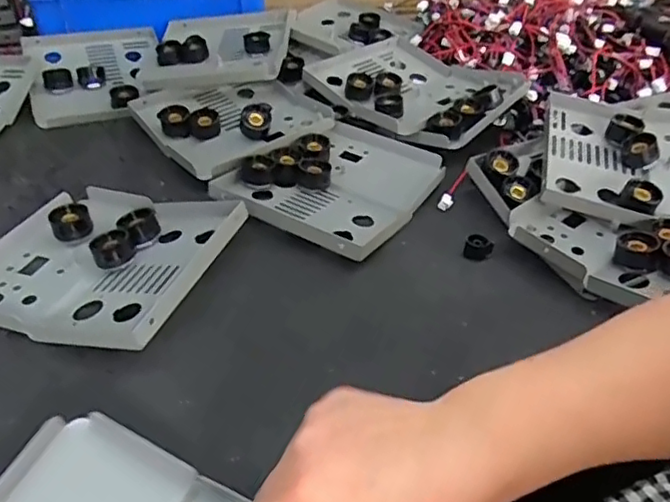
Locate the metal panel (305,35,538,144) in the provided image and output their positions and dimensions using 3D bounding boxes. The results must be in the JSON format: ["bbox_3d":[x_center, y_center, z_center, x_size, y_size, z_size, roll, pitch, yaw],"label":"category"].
[{"bbox_3d":[0.090,-0.191,0.676,0.179,0.033,0.211,-29,49,-34],"label":"metal panel"}]

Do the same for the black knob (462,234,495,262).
[{"bbox_3d":[0.119,-0.003,0.497,0.023,0.018,0.015,16,40,15],"label":"black knob"}]

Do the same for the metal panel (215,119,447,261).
[{"bbox_3d":[-0.001,-0.066,0.552,0.154,0.027,0.181,23,43,23],"label":"metal panel"}]

